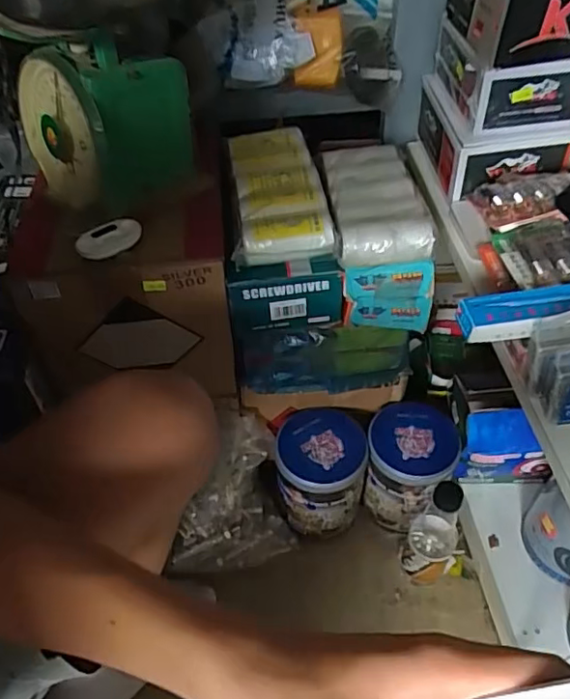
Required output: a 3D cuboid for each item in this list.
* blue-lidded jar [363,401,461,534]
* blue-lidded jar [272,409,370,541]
[{"bbox_3d":[0.164,0.158,0.773,0.105,0.144,0.119,14,50,14],"label":"blue-lidded jar"},{"bbox_3d":[0.047,0.162,0.768,0.108,0.128,0.115,-1,48,1],"label":"blue-lidded jar"}]

